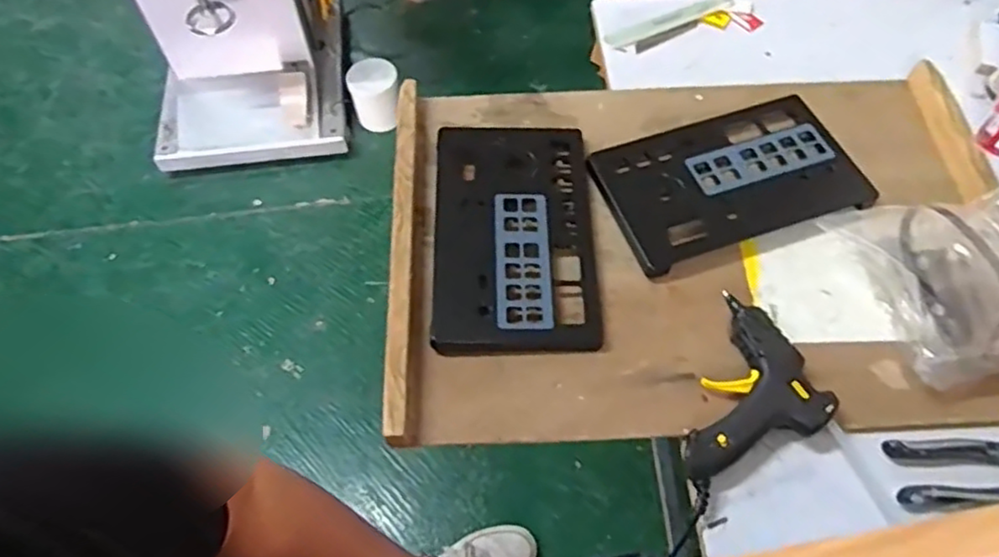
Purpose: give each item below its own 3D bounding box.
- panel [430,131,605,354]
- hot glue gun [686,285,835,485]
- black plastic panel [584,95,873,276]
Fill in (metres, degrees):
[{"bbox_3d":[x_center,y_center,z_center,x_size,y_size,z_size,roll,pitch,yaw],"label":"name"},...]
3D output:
[{"bbox_3d":[0.016,-0.047,0.652,0.150,0.019,0.245,1,62,-3],"label":"panel"},{"bbox_3d":[0.222,0.103,0.565,0.101,0.032,0.156,17,61,11],"label":"hot glue gun"},{"bbox_3d":[0.230,-0.104,0.681,0.246,0.016,0.152,-16,60,-8],"label":"black plastic panel"}]

